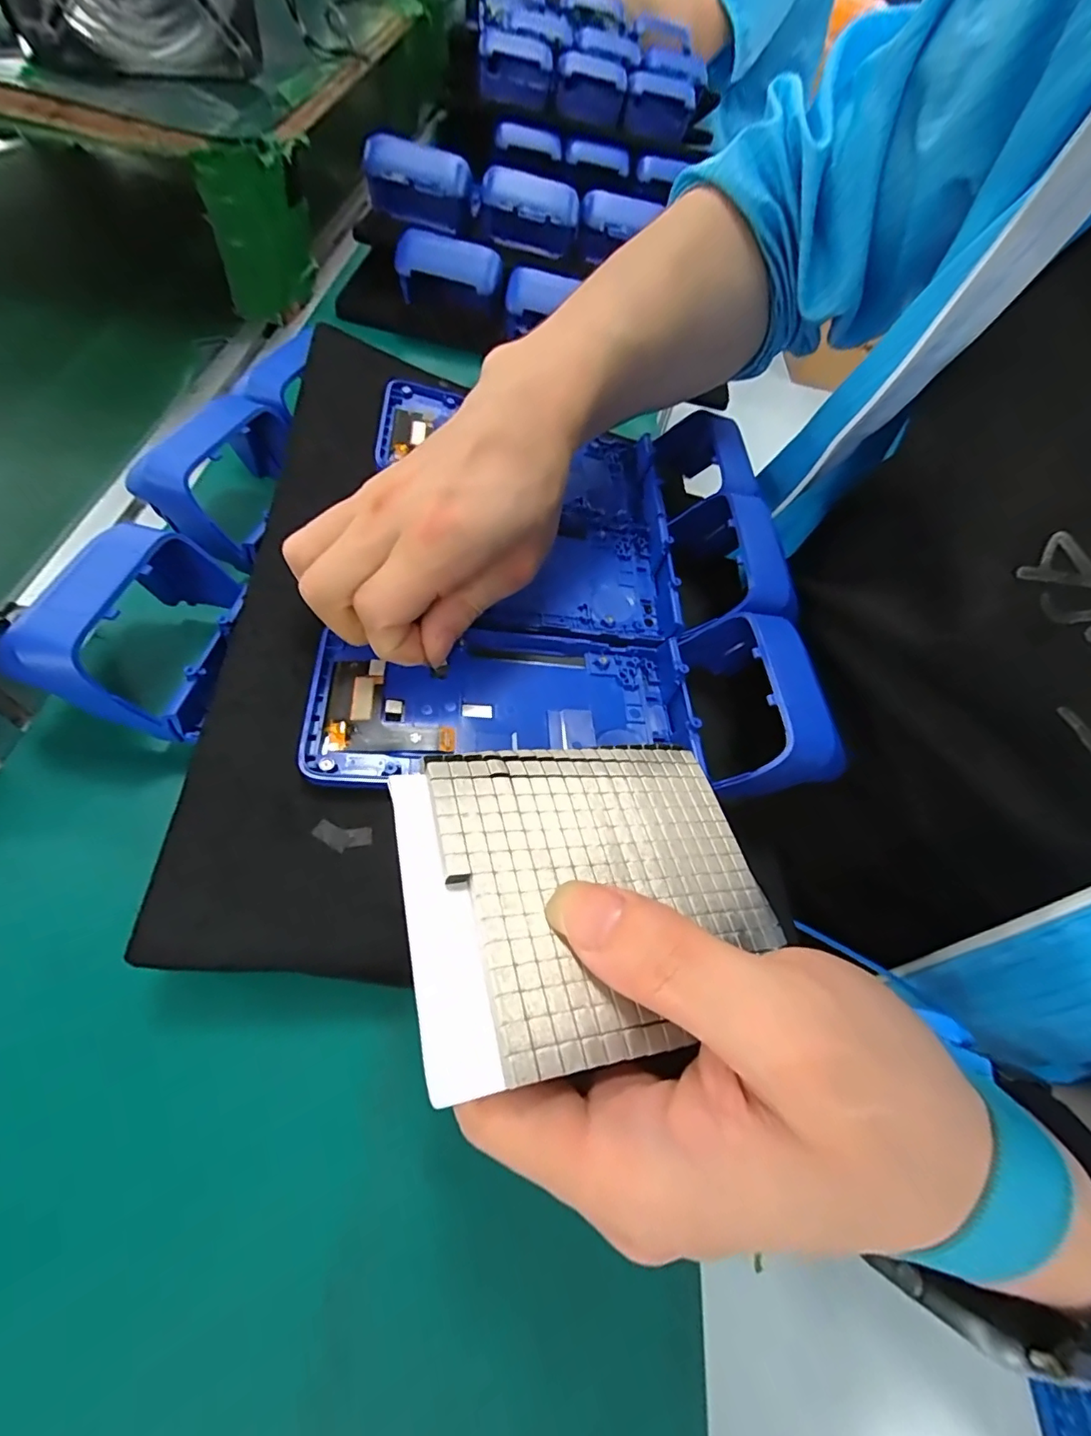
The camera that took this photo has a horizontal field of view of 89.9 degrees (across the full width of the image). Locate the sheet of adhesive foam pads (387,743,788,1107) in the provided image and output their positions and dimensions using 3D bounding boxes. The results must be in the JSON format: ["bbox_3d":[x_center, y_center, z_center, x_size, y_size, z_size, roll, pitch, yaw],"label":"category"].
[{"bbox_3d":[0.016,0.046,0.160,0.114,0.005,0.087,-1,52,-29],"label":"sheet of adhesive foam pads"}]

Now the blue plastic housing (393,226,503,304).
[{"bbox_3d":[-0.075,-0.359,0.433,0.079,0.034,0.038,7,57,-7],"label":"blue plastic housing"}]

